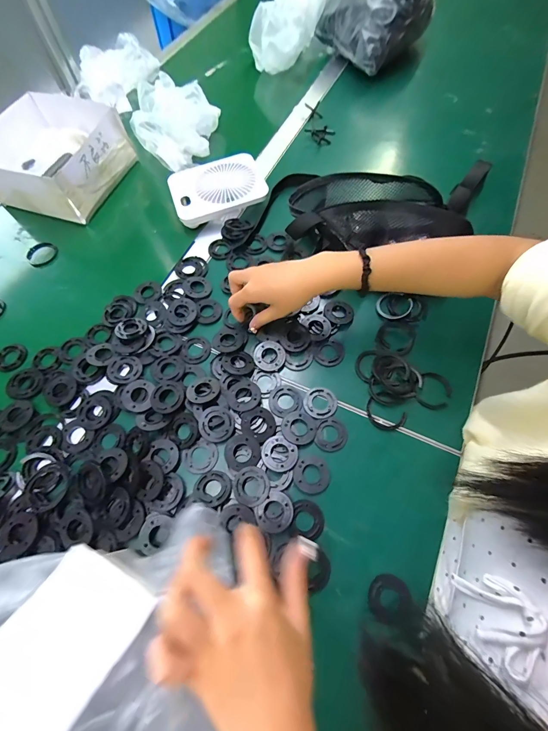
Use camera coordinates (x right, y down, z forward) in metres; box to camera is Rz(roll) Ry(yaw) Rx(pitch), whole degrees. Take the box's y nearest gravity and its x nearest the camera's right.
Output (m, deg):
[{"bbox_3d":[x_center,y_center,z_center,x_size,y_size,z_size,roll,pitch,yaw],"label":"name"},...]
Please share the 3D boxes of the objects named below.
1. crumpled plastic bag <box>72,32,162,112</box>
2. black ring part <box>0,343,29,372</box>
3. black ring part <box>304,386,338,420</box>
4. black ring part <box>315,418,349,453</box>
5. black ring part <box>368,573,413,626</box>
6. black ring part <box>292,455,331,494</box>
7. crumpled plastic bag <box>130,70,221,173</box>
[{"bbox_3d":[-0.369,-0.695,0.770,0.100,0.077,0.232,14,65,8],"label":"crumpled plastic bag"},{"bbox_3d":[-0.390,-0.012,0.484,0.041,0.005,0.045,25,67,13],"label":"black ring part"},{"bbox_3d":[0.062,0.049,0.433,0.043,0.004,0.043,-1,63,1],"label":"black ring part"},{"bbox_3d":[0.073,0.089,0.415,0.039,0.004,0.043,26,67,14],"label":"black ring part"},{"bbox_3d":[0.121,0.243,0.340,0.043,0.007,0.040,-1,63,1],"label":"black ring part"},{"bbox_3d":[0.046,0.132,0.395,0.043,0.004,0.043,27,67,14],"label":"black ring part"},{"bbox_3d":[-0.197,-0.500,0.659,0.162,0.071,0.201,-14,64,-5],"label":"crumpled plastic bag"}]

